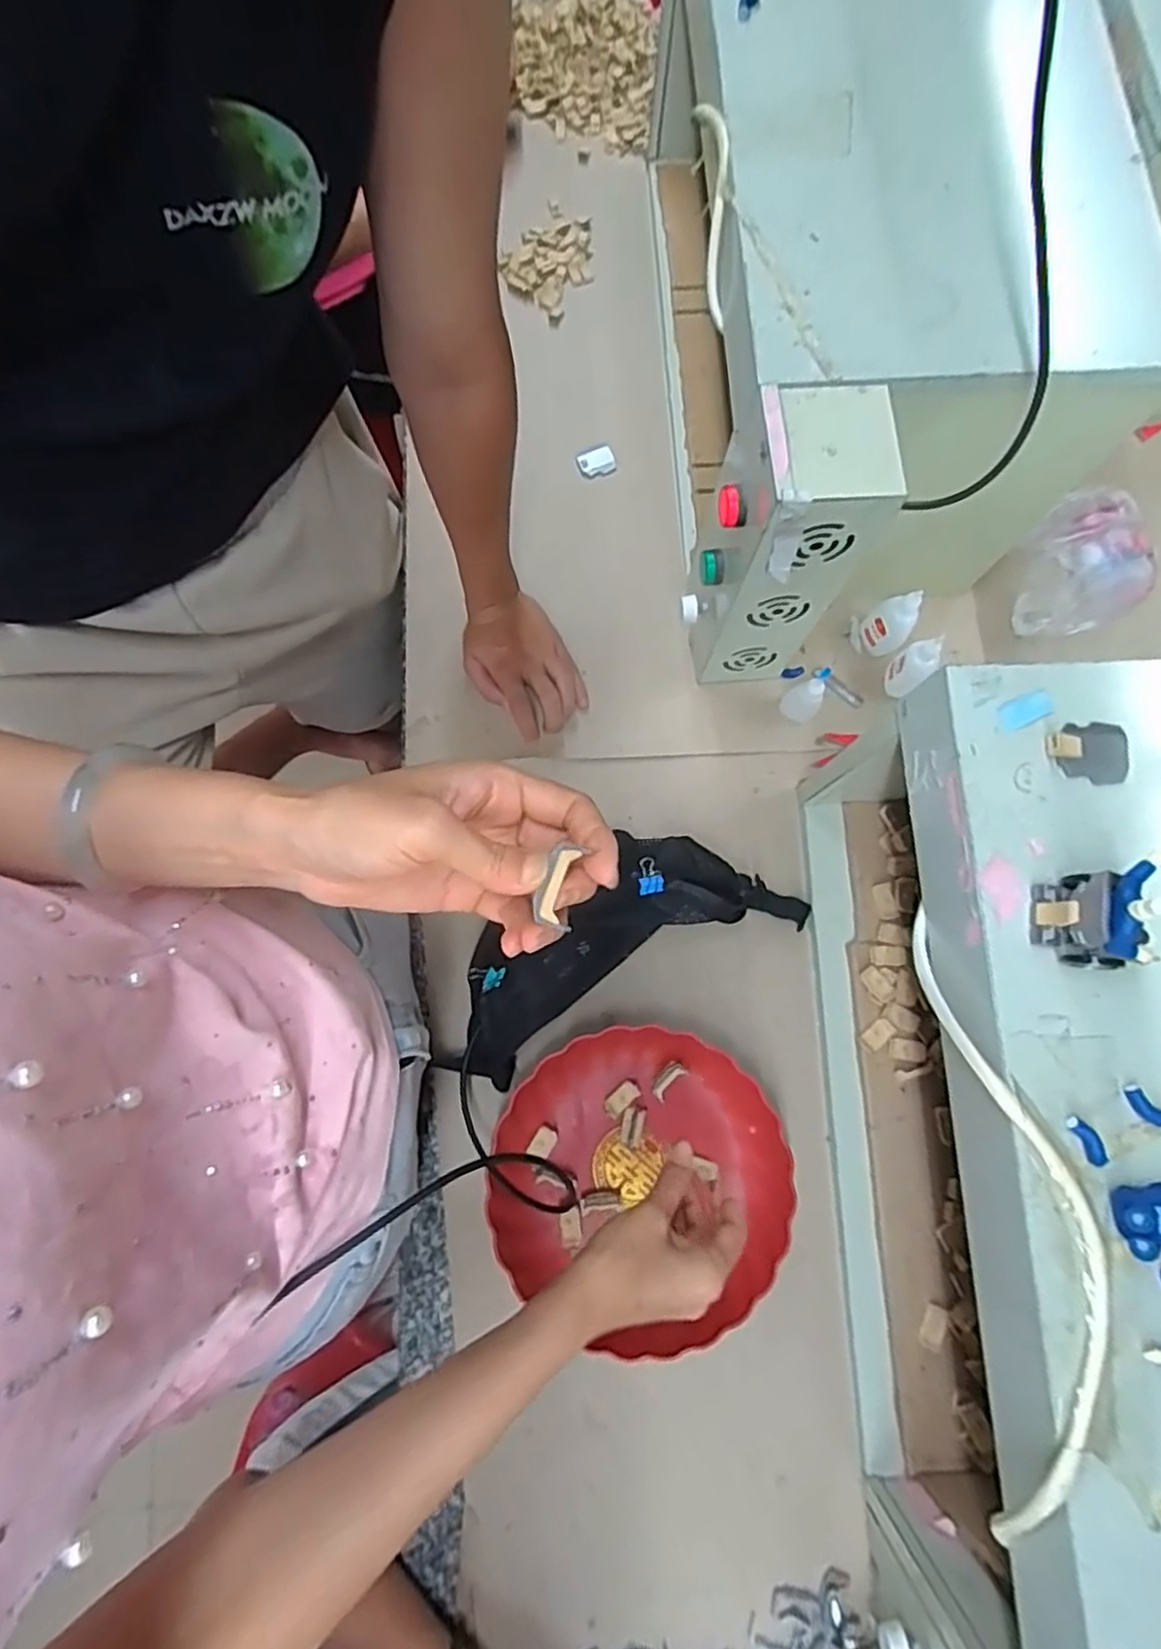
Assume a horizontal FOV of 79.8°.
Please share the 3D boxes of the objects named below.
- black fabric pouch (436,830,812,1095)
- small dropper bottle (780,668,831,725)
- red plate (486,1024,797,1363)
[{"bbox_3d":[0.023,0.100,0.594,0.348,0.107,0.144,-29,80,-7],"label":"black fabric pouch"},{"bbox_3d":[0.213,-0.120,0.656,0.025,0.082,0.025,-20,79,-6],"label":"small dropper bottle"},{"bbox_3d":[0.050,0.293,0.582,0.239,0.046,0.234,0,78,-1],"label":"red plate"}]

